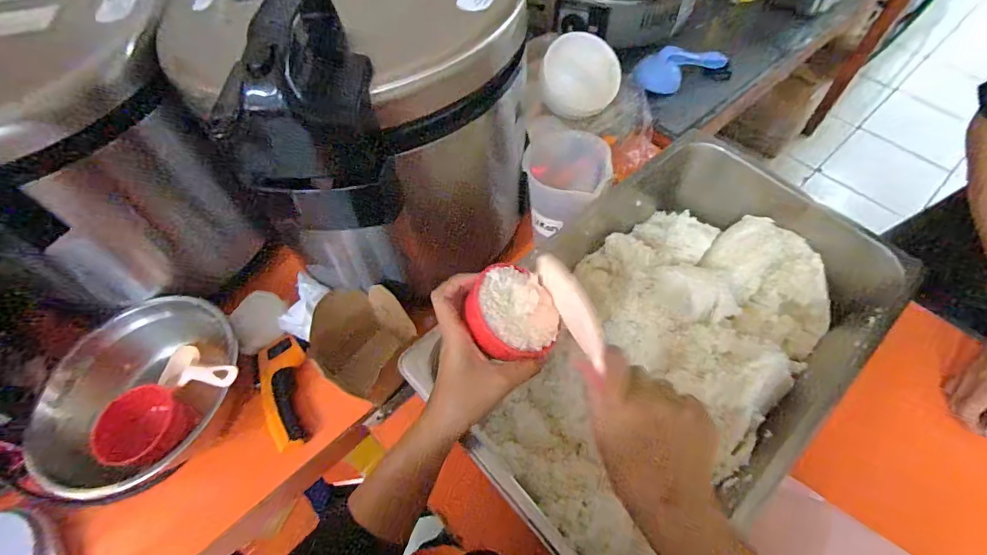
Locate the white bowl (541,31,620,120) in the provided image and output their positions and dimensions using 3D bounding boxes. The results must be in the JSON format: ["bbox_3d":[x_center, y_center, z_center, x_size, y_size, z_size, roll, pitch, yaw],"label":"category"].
[{"bbox_3d":[0.137,-0.326,0.758,0.125,0.060,0.125,-1,99,-7],"label":"white bowl"}]

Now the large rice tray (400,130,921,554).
[{"bbox_3d":[0.203,0.062,0.557,0.490,0.120,0.327,-36,63,-19],"label":"large rice tray"}]

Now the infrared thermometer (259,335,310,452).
[{"bbox_3d":[-0.272,0.146,0.597,0.059,0.034,0.138,-9,58,-4],"label":"infrared thermometer"}]

